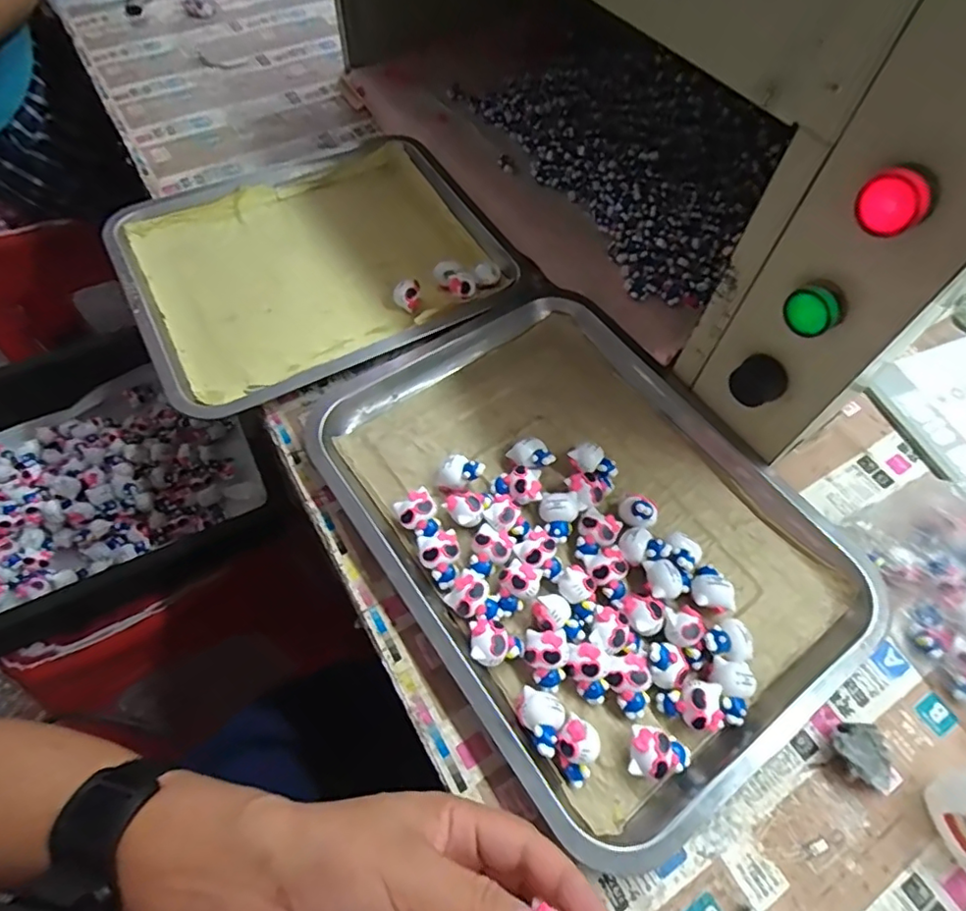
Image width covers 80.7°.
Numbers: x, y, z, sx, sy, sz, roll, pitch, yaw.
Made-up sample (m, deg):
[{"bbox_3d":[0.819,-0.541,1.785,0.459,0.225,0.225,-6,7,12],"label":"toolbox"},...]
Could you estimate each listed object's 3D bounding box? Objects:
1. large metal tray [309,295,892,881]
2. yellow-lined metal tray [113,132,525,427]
[{"bbox_3d":[0.066,0.036,0.386,0.255,0.026,0.342,-31,66,-18],"label":"large metal tray"},{"bbox_3d":[-0.151,-0.182,0.518,0.315,0.032,0.281,-25,65,-15],"label":"yellow-lined metal tray"}]

